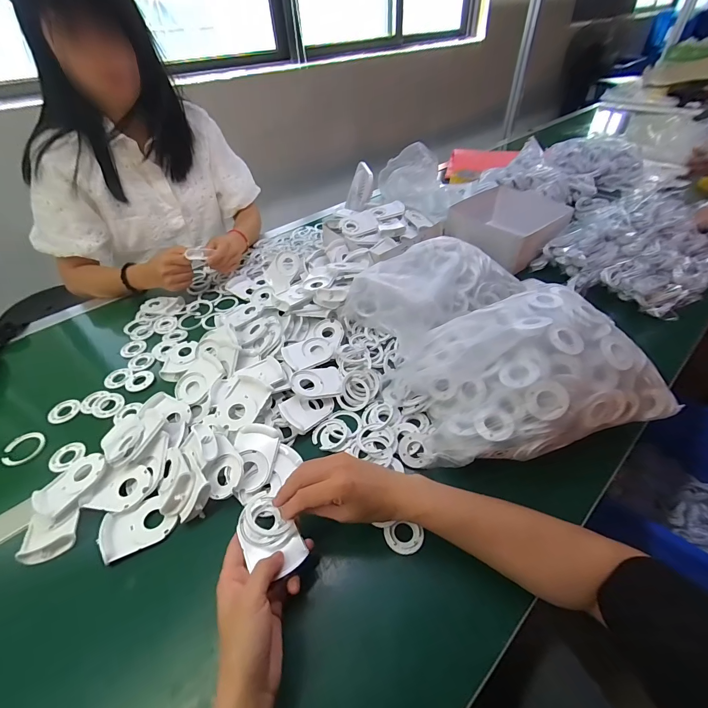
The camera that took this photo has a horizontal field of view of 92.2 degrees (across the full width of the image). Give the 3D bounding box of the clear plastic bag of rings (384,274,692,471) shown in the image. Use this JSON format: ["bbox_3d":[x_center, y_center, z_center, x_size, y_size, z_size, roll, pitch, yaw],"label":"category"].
[{"bbox_3d":[0.220,0.026,0.459,0.323,0.132,0.212,-16,46,-12],"label":"clear plastic bag of rings"}]

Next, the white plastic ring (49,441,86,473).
[{"bbox_3d":[-0.419,0.149,0.496,0.042,0.006,0.046,-2,45,2],"label":"white plastic ring"}]

